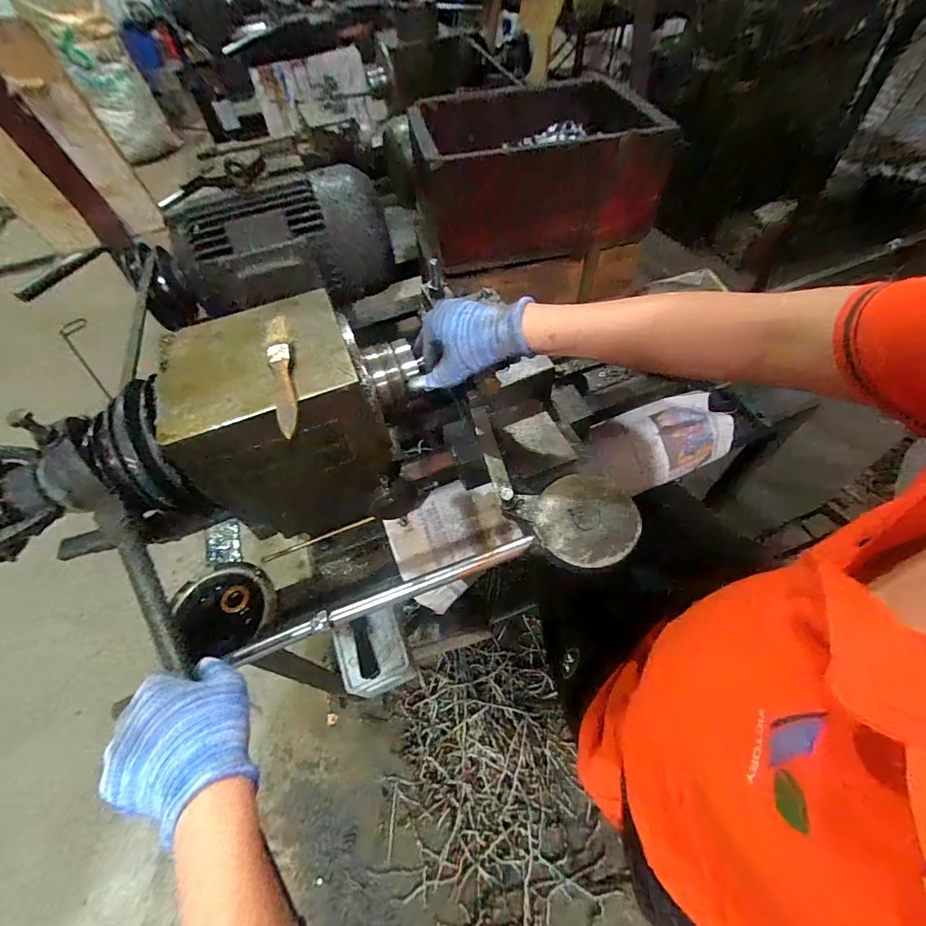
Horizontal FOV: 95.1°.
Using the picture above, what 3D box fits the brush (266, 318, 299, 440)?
[{"bbox_3d":[-0.160,-0.080,0.373,0.019,0.013,0.143,-17,55,-7],"label":"brush"}]

